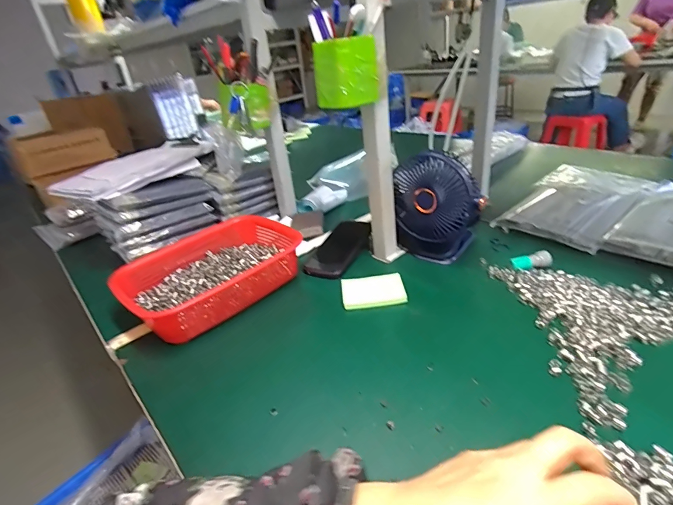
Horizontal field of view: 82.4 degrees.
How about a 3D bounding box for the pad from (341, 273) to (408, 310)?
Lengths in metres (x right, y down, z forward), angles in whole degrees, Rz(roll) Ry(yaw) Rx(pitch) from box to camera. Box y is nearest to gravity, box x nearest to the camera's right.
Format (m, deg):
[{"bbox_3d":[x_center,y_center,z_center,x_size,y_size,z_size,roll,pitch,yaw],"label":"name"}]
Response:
[{"bbox_3d":[0.058,0.061,0.605,0.097,0.014,0.067,-7,31,1],"label":"pad"}]

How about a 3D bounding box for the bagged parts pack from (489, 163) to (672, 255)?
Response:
[{"bbox_3d":[0.489,-0.102,0.778,0.335,0.030,0.198,-26,35,-29],"label":"bagged parts pack"}]

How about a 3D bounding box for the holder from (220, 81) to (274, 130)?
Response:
[{"bbox_3d":[-0.171,-0.274,0.725,0.080,0.081,0.086,-1,29,12],"label":"holder"}]

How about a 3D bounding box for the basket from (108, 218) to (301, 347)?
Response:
[{"bbox_3d":[-0.201,0.034,0.661,0.291,0.081,0.215,-29,37,-31],"label":"basket"}]

